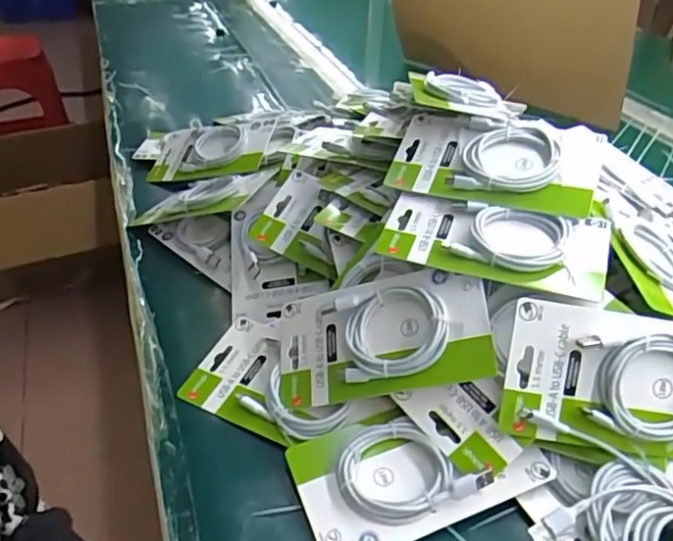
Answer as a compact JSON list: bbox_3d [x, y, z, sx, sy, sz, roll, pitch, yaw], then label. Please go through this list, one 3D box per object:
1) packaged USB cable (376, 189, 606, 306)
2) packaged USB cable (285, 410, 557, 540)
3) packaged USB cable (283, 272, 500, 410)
[{"bbox_3d":[0.129,-0.024,0.505,0.178,0.023,0.082,12,49,17],"label":"packaged USB cable"},{"bbox_3d":[0.060,0.146,0.455,0.174,0.028,0.097,-10,38,-16],"label":"packaged USB cable"},{"bbox_3d":[0.031,0.054,0.494,0.178,0.018,0.094,-14,60,21],"label":"packaged USB cable"}]

